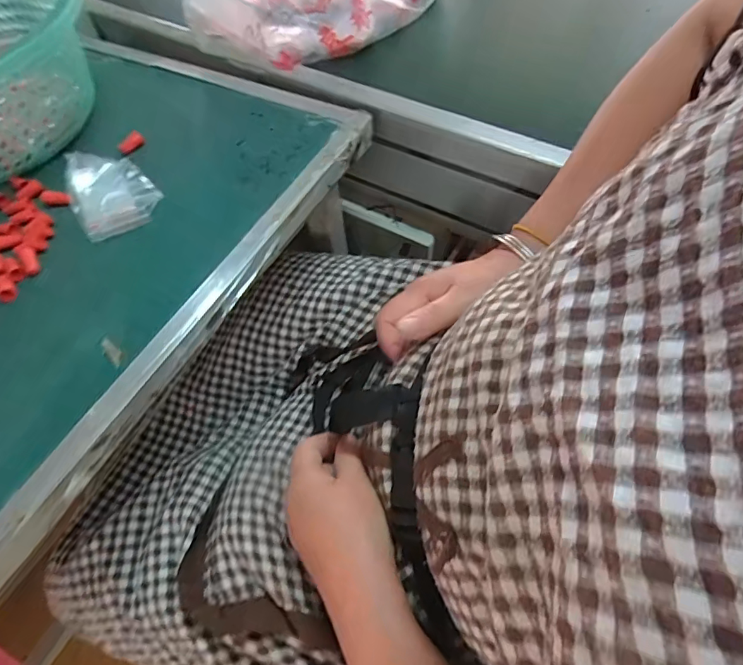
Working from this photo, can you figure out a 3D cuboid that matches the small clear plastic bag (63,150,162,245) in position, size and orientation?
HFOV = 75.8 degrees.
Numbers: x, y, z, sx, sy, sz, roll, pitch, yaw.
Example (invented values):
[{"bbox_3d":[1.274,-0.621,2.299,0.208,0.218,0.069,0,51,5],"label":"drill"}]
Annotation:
[{"bbox_3d":[-0.232,-0.126,0.416,0.067,0.014,0.100,-38,64,-18],"label":"small clear plastic bag"}]

